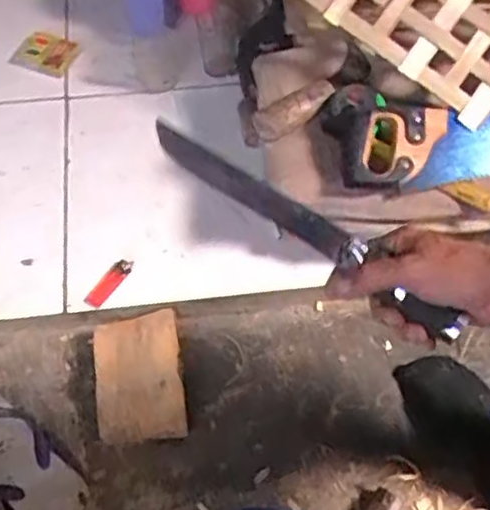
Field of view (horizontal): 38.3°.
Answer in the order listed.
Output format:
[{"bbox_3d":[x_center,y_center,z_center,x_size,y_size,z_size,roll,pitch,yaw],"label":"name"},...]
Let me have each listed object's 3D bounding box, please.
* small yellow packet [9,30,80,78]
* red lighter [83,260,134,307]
[{"bbox_3d":[-0.344,-0.346,1.214,0.102,0.011,0.101,21,61,1],"label":"small yellow packet"},{"bbox_3d":[-0.194,0.037,1.005,0.028,0.009,0.086,29,62,16],"label":"red lighter"}]

